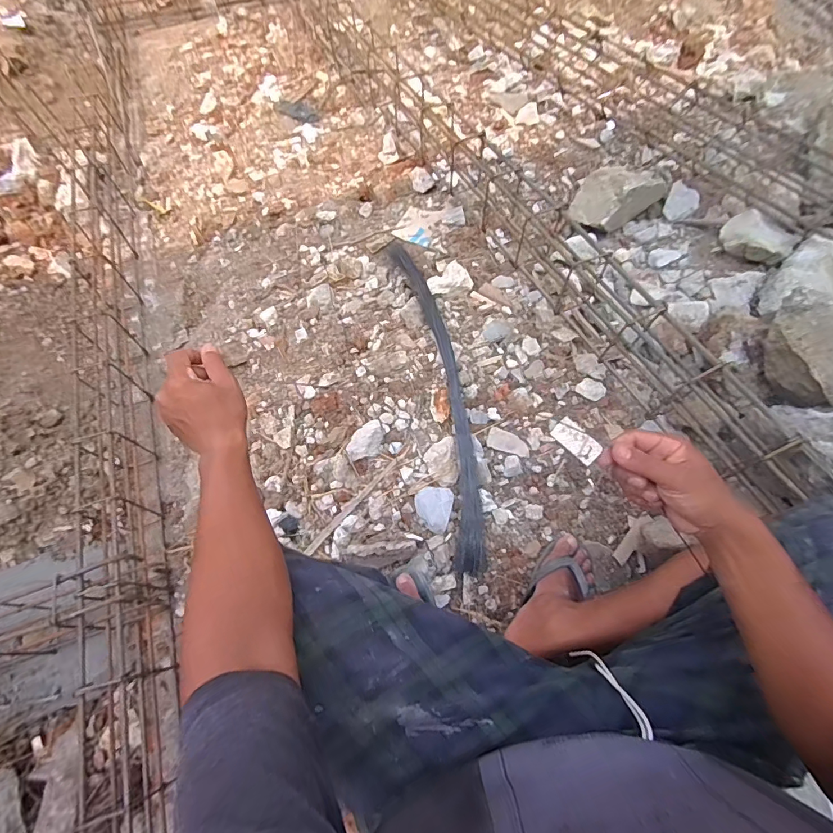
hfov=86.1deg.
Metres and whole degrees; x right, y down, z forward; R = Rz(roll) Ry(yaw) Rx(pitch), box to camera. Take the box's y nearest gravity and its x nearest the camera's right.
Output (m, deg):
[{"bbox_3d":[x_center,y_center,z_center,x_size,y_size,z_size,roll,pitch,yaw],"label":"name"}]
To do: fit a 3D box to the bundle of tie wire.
[{"bbox_3d":[0.045,-0.104,0.981,0.038,0.114,0.856,8,57,-35],"label":"bundle of tie wire"}]

